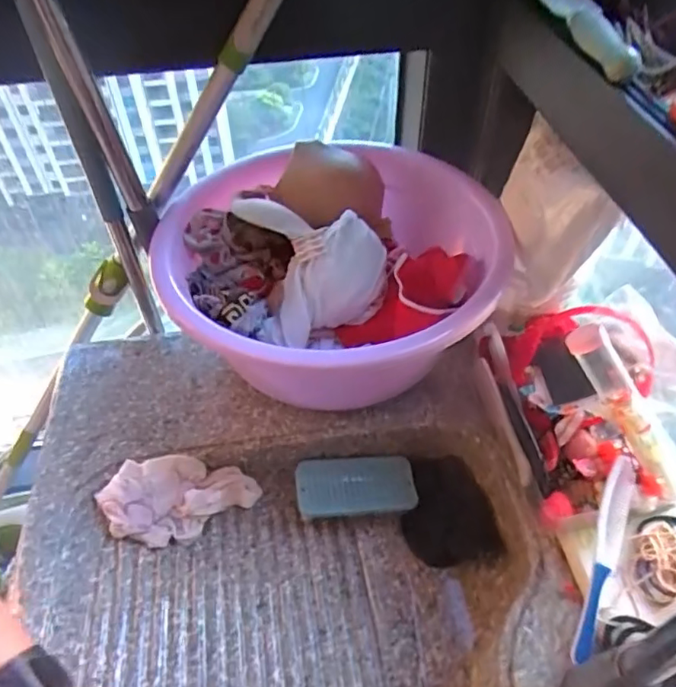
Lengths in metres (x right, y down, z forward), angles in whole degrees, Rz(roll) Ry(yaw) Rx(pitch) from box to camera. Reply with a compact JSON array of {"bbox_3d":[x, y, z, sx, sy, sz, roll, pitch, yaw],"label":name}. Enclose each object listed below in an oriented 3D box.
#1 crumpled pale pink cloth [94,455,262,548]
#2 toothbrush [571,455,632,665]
[{"bbox_3d":[-0.171,0.163,0.615,0.157,0.047,0.082,-14,49,-10],"label":"crumpled pale pink cloth"},{"bbox_3d":[0.236,0.189,0.505,0.019,0.011,0.178,16,75,16],"label":"toothbrush"}]

